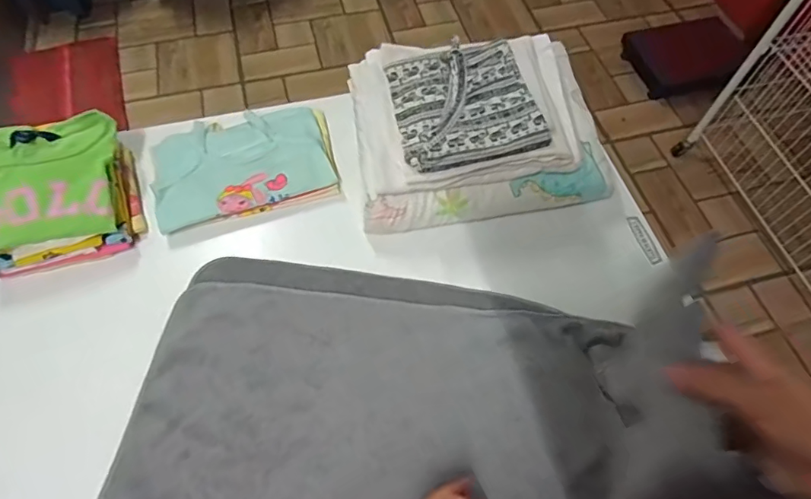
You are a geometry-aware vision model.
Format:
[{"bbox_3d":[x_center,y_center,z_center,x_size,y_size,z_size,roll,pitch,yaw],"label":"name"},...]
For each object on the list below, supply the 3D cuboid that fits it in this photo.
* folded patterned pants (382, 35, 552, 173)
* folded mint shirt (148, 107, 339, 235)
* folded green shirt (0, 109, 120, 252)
[{"bbox_3d":[0.075,-0.190,0.638,0.174,0.037,0.168,-12,62,-7],"label":"folded patterned pants"},{"bbox_3d":[-0.236,-0.128,0.717,0.240,0.024,0.158,-17,62,-10],"label":"folded mint shirt"},{"bbox_3d":[-0.465,-0.087,0.639,0.176,0.047,0.160,-14,62,-9],"label":"folded green shirt"}]

